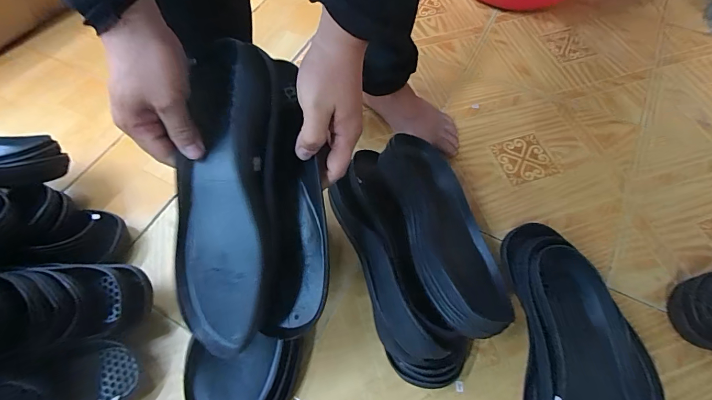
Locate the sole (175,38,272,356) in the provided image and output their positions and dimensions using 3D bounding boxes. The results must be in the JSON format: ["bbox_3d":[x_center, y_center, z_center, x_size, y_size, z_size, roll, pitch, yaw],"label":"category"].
[{"bbox_3d":[-0.118,-0.002,0.334,0.103,0.044,0.269,-5,87,29],"label":"sole"}]

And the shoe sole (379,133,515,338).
[{"bbox_3d":[0.101,0.029,0.431,0.098,0.040,0.254,-15,60,-6],"label":"shoe sole"}]

